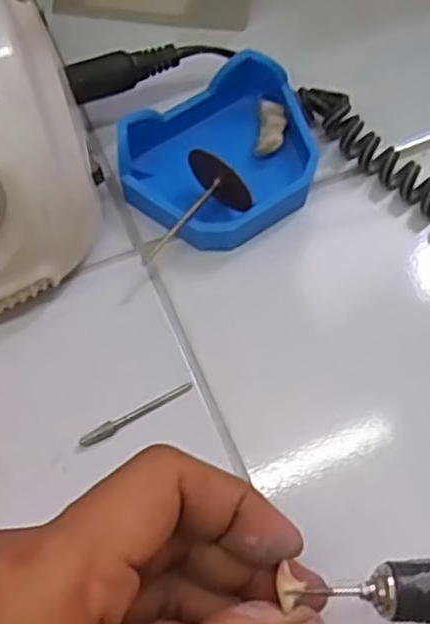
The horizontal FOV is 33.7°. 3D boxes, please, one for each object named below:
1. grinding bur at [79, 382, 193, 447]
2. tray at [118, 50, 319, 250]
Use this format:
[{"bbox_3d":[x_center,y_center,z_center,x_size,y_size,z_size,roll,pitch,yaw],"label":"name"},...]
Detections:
[{"bbox_3d":[-0.028,0.036,0.254,0.044,0.004,0.005,-29,72,-14],"label":"grinding bur"},{"bbox_3d":[0.003,-0.061,0.285,0.078,0.026,0.067,-30,72,-14],"label":"tray"}]

